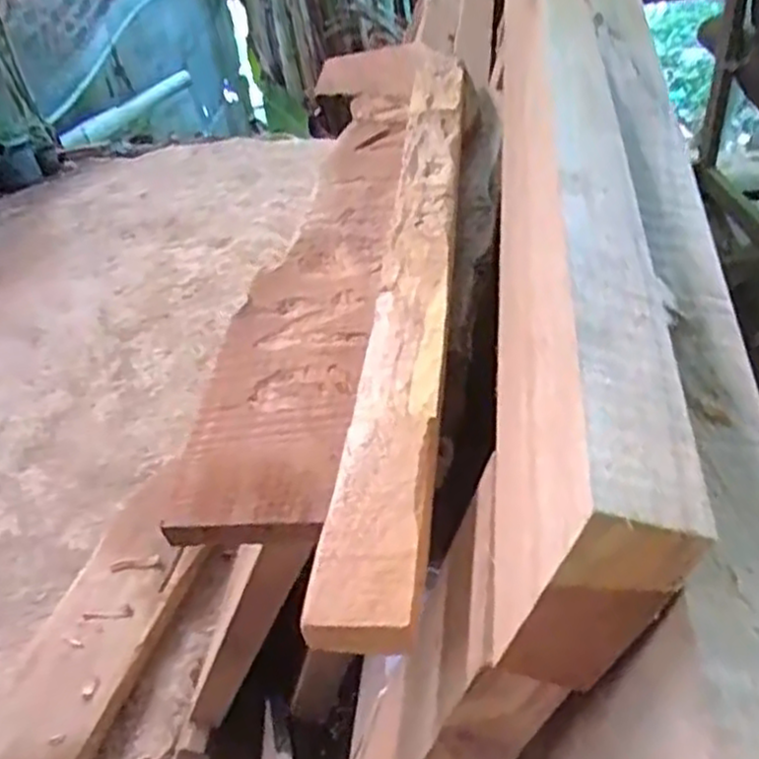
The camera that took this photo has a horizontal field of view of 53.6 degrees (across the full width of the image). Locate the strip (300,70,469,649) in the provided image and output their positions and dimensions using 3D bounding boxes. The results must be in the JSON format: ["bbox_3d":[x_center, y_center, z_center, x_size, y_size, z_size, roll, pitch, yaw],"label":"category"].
[{"bbox_3d":[0.022,-0.073,0.452,0.046,0.026,0.497,1,45,9],"label":"strip"}]

